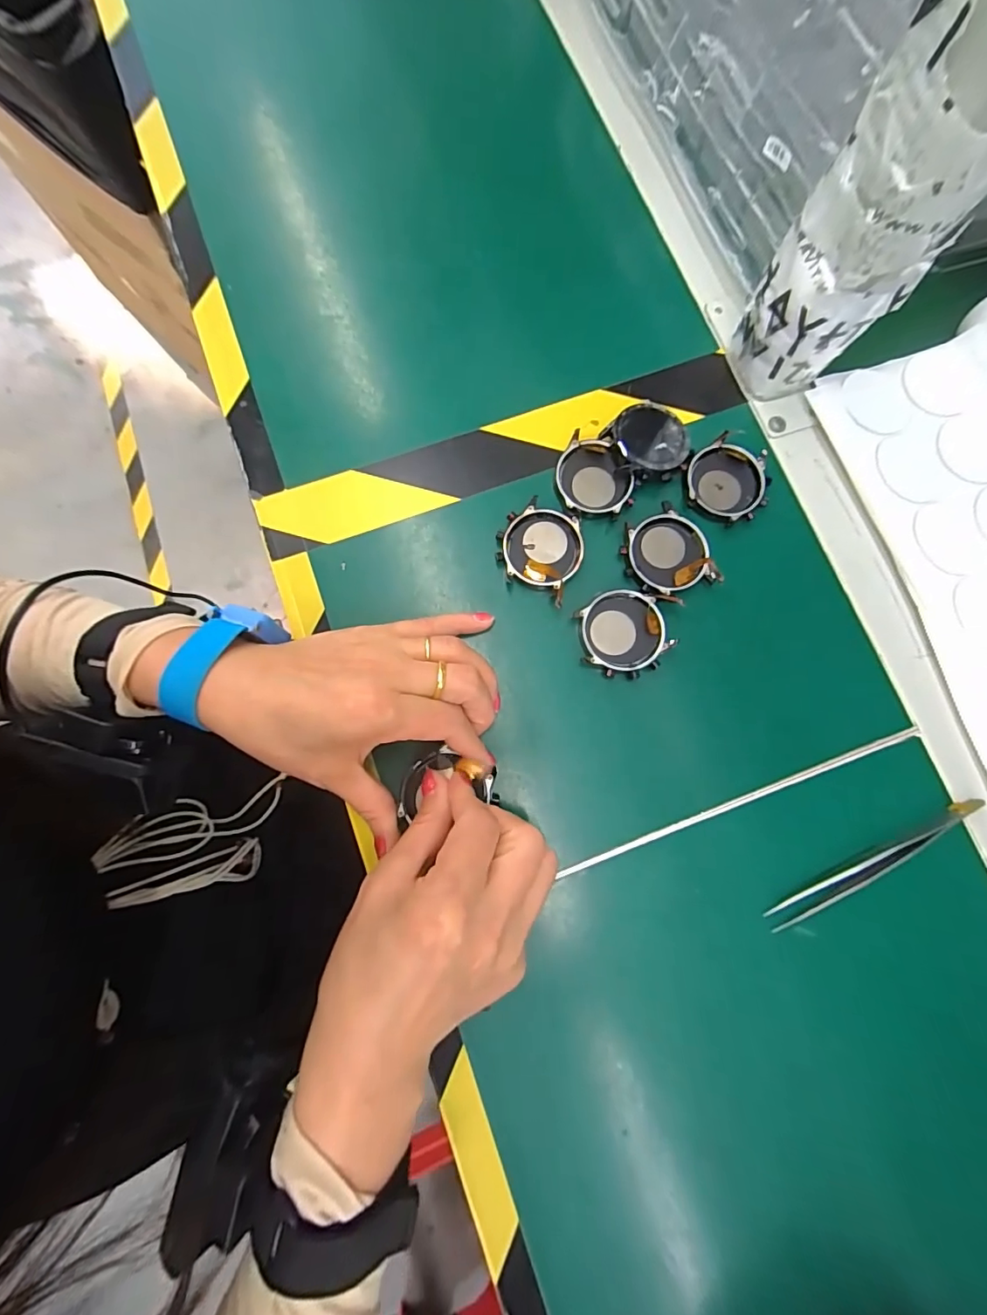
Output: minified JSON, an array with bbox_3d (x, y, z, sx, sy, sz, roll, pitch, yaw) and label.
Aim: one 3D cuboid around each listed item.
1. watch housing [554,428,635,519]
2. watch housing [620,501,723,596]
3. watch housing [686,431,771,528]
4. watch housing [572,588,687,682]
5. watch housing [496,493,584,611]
[{"bbox_3d":[0.058,-0.104,0.286,0.042,0.004,0.046,3,80,-1],"label":"watch housing"},{"bbox_3d":[0.097,-0.060,0.278,0.047,0.007,0.048,-16,81,-4],"label":"watch housing"},{"bbox_3d":[0.136,-0.103,0.290,0.045,0.007,0.049,26,80,3],"label":"watch housing"},{"bbox_3d":[0.075,-0.014,0.271,0.053,0.006,0.046,-12,80,-3],"label":"watch housing"},{"bbox_3d":[0.026,-0.061,0.276,0.046,0.008,0.049,28,81,4],"label":"watch housing"}]

